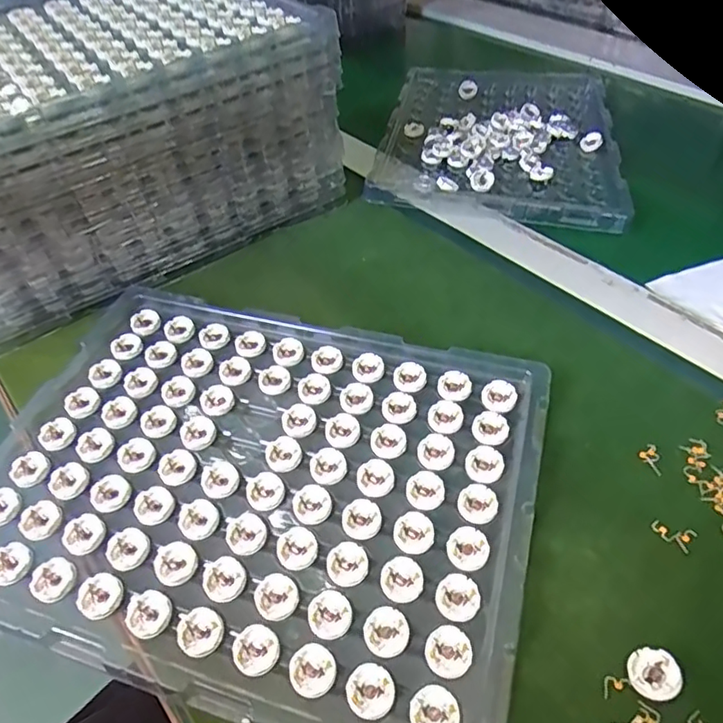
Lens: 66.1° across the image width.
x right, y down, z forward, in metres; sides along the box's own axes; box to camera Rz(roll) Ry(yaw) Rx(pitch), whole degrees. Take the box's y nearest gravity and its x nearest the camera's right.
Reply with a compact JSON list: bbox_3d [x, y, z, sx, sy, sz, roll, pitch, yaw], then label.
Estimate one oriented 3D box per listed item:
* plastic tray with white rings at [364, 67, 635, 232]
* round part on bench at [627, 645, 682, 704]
[{"bbox_3d":[0.163,-0.279,0.651,0.252,0.019,0.365,7,49,9],"label":"plastic tray with white rings"},{"bbox_3d":[0.143,0.152,0.272,0.024,0.006,0.024,-17,39,14],"label":"round part on bench"}]

